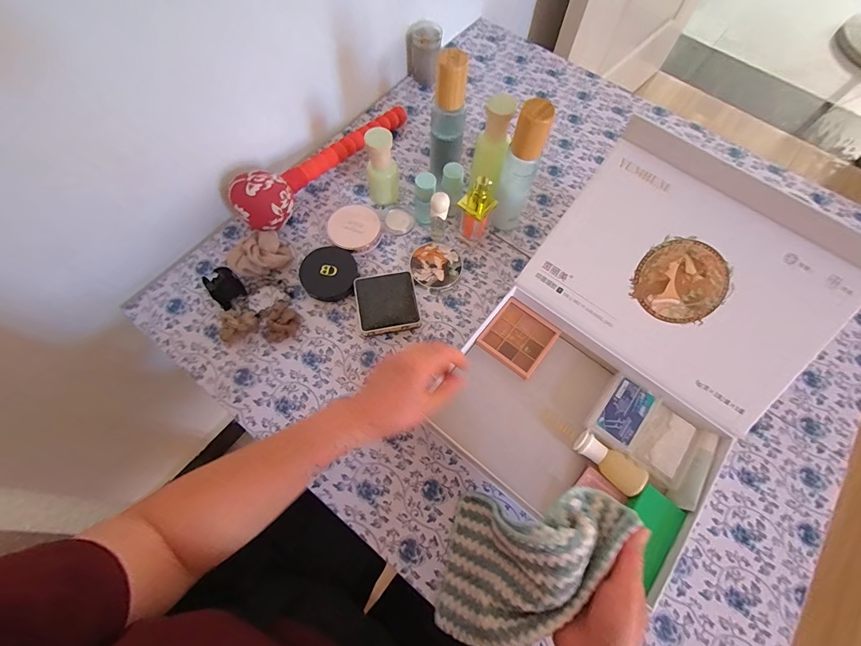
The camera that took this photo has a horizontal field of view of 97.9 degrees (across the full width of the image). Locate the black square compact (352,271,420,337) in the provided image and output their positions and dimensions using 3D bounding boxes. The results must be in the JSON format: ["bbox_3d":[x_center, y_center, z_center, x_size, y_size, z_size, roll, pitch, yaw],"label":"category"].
[{"bbox_3d":[-0.054,-0.026,0.469,0.072,0.025,0.072,-9,69,-5],"label":"black square compact"}]

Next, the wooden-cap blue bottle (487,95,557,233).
[{"bbox_3d":[0.103,-0.173,0.451,0.042,0.177,0.042,19,69,6],"label":"wooden-cap blue bottle"}]

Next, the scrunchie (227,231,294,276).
[{"bbox_3d":[-0.218,-0.085,0.479,0.071,0.042,0.050,-38,74,-15],"label":"scrunchie"}]

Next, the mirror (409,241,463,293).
[{"bbox_3d":[0.007,-0.076,0.498,0.066,0.013,0.065,1,68,-1],"label":"mirror"}]

